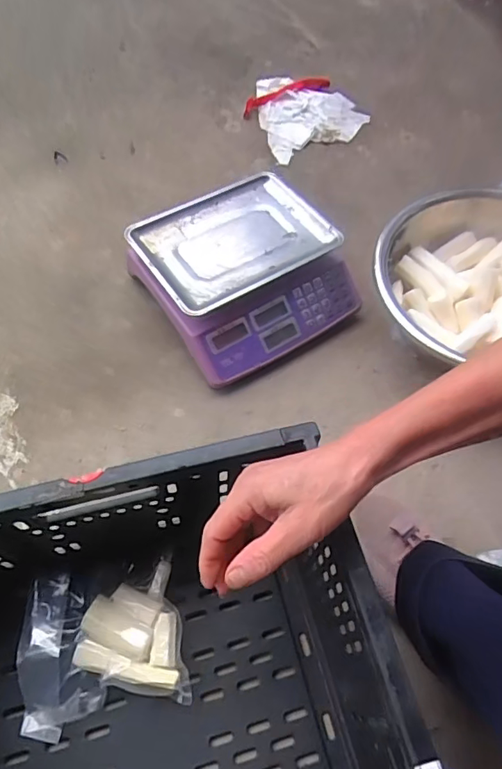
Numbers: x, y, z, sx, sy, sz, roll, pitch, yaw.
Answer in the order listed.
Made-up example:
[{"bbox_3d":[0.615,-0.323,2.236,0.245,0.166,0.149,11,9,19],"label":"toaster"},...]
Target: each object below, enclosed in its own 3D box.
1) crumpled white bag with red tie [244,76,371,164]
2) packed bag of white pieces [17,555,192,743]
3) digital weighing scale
[{"bbox_3d":[0.120,-0.642,1.208,0.262,0.070,0.263,-24,67,-16],"label":"crumpled white bag with red tie"},{"bbox_3d":[-0.156,0.274,0.531,0.164,0.041,0.134,-11,61,-9],"label":"packed bag of white pieces"},{"bbox_3d":[-0.007,-0.181,0.797,0.289,0.086,0.285,-31,66,-18],"label":"digital weighing scale"}]

